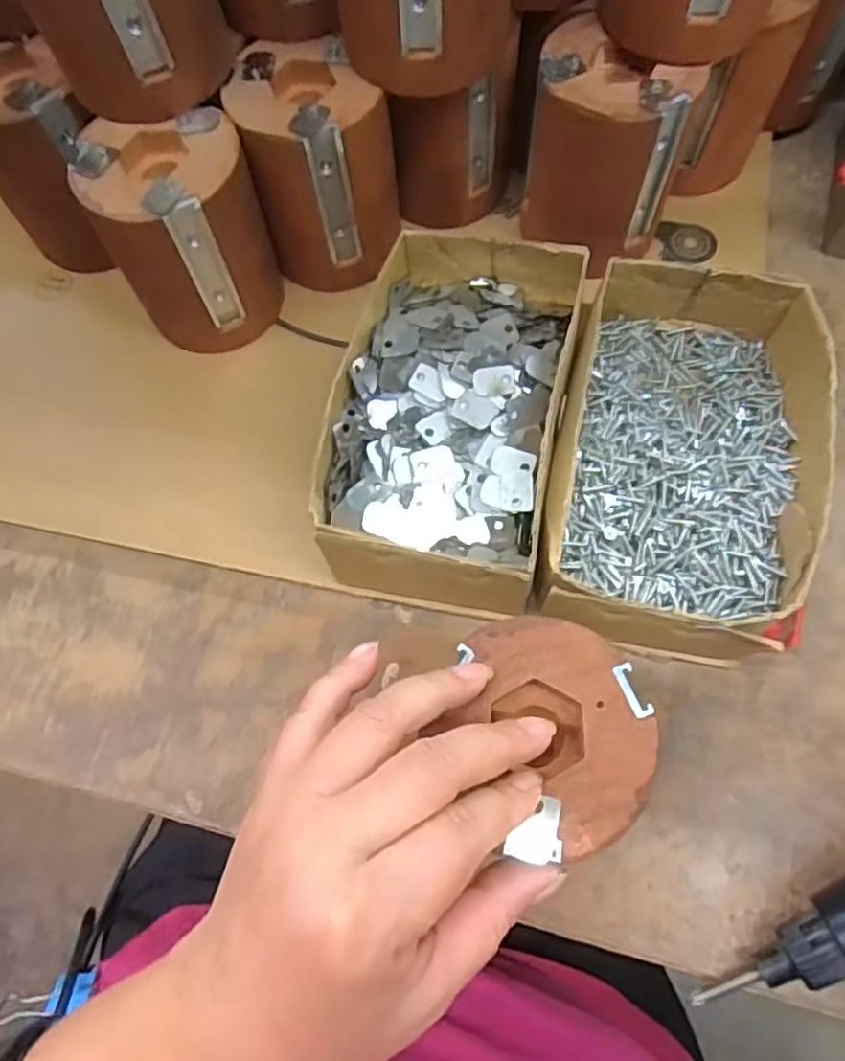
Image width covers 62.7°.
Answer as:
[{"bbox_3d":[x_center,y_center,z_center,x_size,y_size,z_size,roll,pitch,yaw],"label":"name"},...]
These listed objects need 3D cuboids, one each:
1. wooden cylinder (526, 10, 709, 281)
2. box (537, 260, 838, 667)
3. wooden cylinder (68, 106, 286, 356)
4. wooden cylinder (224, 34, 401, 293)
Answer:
[{"bbox_3d":[0.092,-0.195,0.366,0.078,0.094,0.062,30,73,13],"label":"wooden cylinder"},{"bbox_3d":[0.124,-0.032,0.336,0.119,0.067,0.192,12,70,7],"label":"box"},{"bbox_3d":[-0.119,-0.148,0.365,0.078,0.107,0.067,-24,69,-7],"label":"wooden cylinder"},{"bbox_3d":[-0.052,-0.192,0.371,0.073,0.095,0.068,-5,68,1],"label":"wooden cylinder"}]

